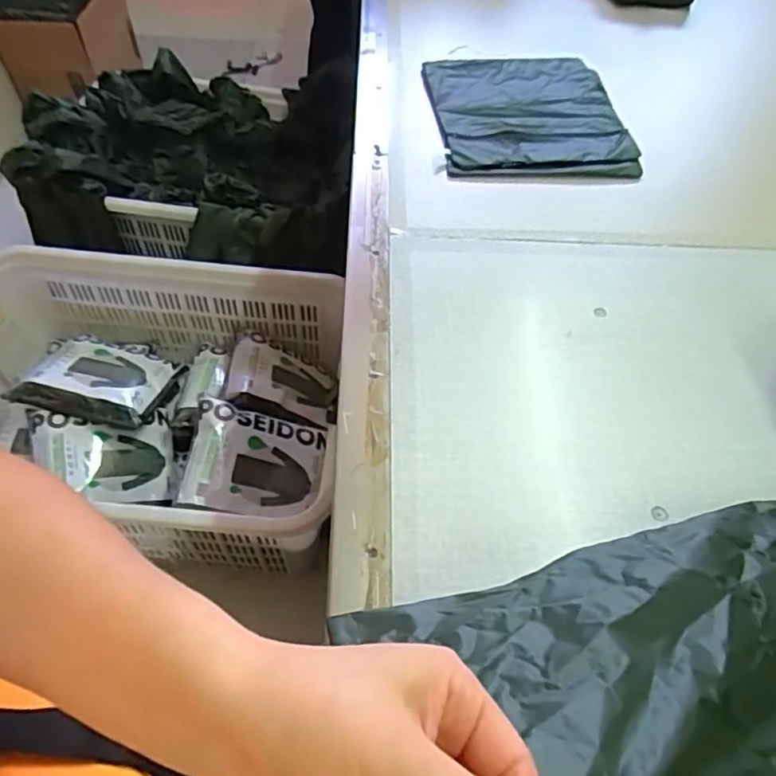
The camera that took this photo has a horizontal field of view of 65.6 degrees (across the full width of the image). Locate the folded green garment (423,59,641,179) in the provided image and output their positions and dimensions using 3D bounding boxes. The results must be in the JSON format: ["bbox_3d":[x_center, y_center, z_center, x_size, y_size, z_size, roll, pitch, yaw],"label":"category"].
[{"bbox_3d":[0.209,-0.426,0.923,0.276,0.015,0.324,-2,53,-5],"label":"folded green garment"}]

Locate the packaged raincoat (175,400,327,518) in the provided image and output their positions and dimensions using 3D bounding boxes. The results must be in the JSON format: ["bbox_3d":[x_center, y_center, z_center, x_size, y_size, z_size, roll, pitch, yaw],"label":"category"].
[{"bbox_3d":[-0.248,0.143,1.148,0.253,0.031,0.207,16,60,-20],"label":"packaged raincoat"}]

